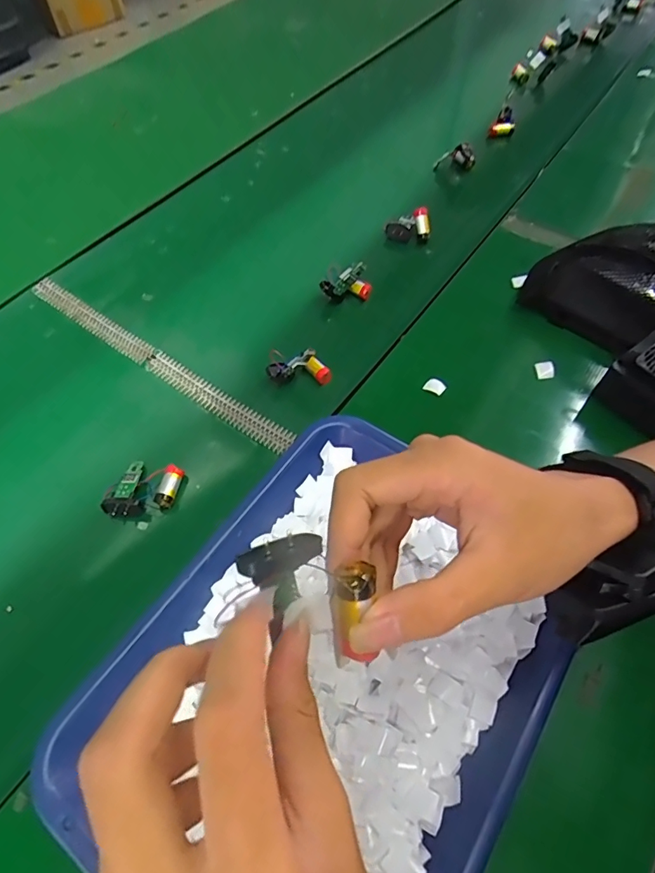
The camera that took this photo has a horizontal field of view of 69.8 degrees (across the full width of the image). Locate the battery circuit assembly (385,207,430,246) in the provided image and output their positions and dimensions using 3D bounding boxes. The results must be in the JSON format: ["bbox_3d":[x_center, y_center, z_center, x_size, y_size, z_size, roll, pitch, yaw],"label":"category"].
[{"bbox_3d":[0.104,-0.268,0.589,0.054,0.042,0.024,17,61,10],"label":"battery circuit assembly"}]

